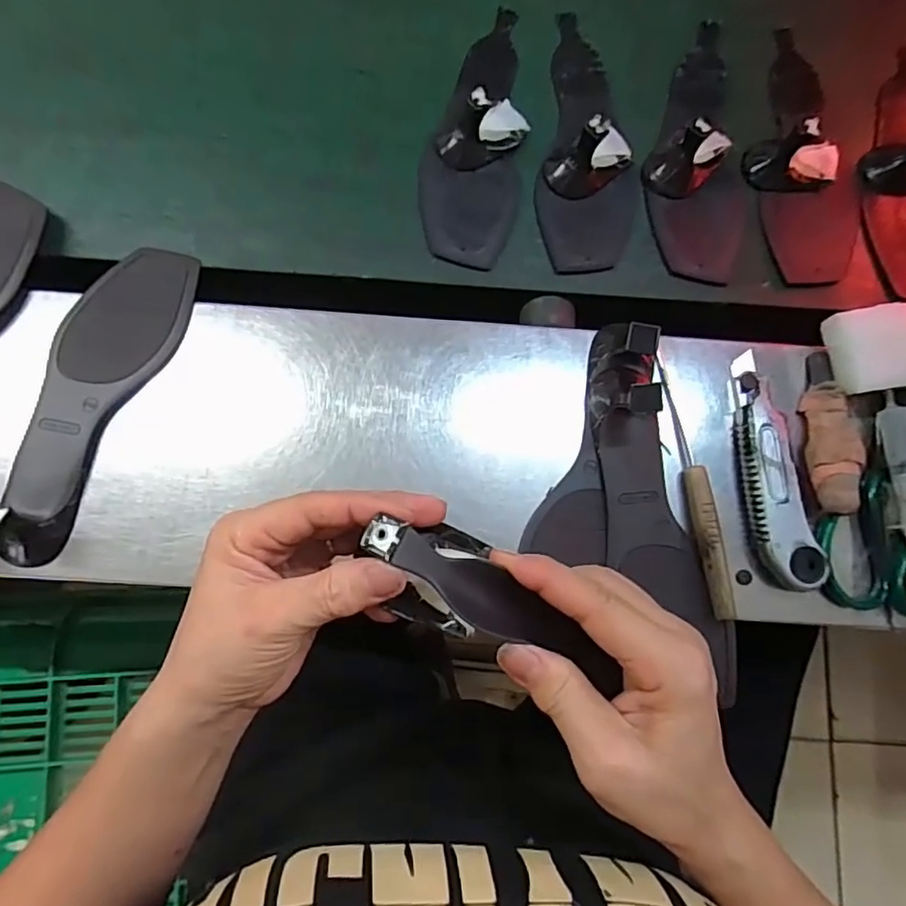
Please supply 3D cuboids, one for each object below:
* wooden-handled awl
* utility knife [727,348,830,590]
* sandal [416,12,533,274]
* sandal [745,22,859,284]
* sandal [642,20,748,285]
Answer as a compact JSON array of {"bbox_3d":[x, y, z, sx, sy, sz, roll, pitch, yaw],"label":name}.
[{"bbox_3d":[0.164,0.019,0.398,0.015,0.012,0.177,-7,77,-3],"label":"wooden-handled awl"},{"bbox_3d":[0.210,0.009,0.398,0.035,0.018,0.158,-9,77,-3],"label":"utility knife"},{"bbox_3d":[0.021,-0.258,0.455,0.076,0.043,0.226,8,77,1],"label":"sandal"},{"bbox_3d":[0.273,-0.240,0.460,0.079,0.042,0.217,-5,77,-2],"label":"sandal"},{"bbox_3d":[0.186,-0.251,0.460,0.084,0.039,0.233,1,77,-1],"label":"sandal"}]

